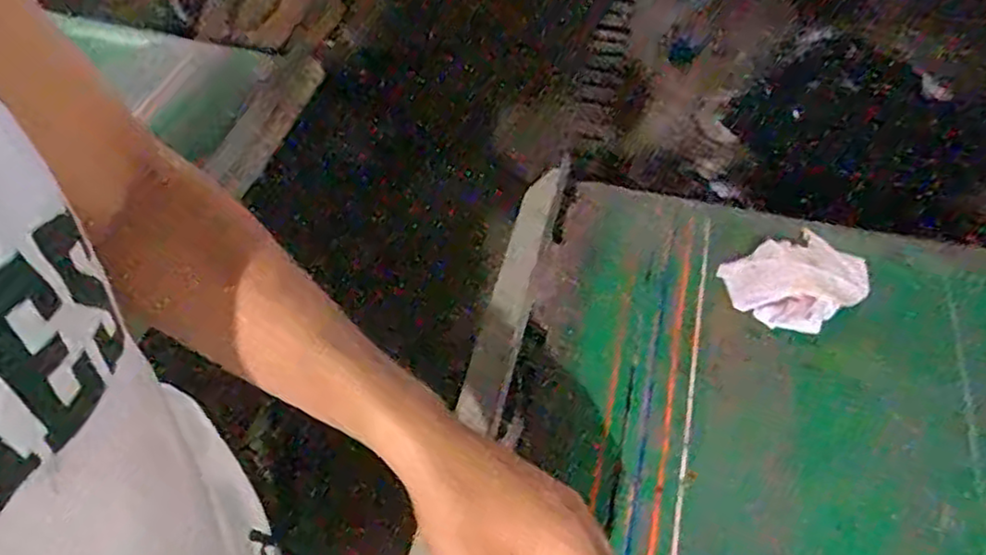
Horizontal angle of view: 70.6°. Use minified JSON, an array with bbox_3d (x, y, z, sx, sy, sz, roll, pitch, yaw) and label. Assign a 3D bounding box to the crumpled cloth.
[{"bbox_3d":[0.272,0.000,0.614,0.118,0.035,0.088,-25,55,-17],"label":"crumpled cloth"}]

